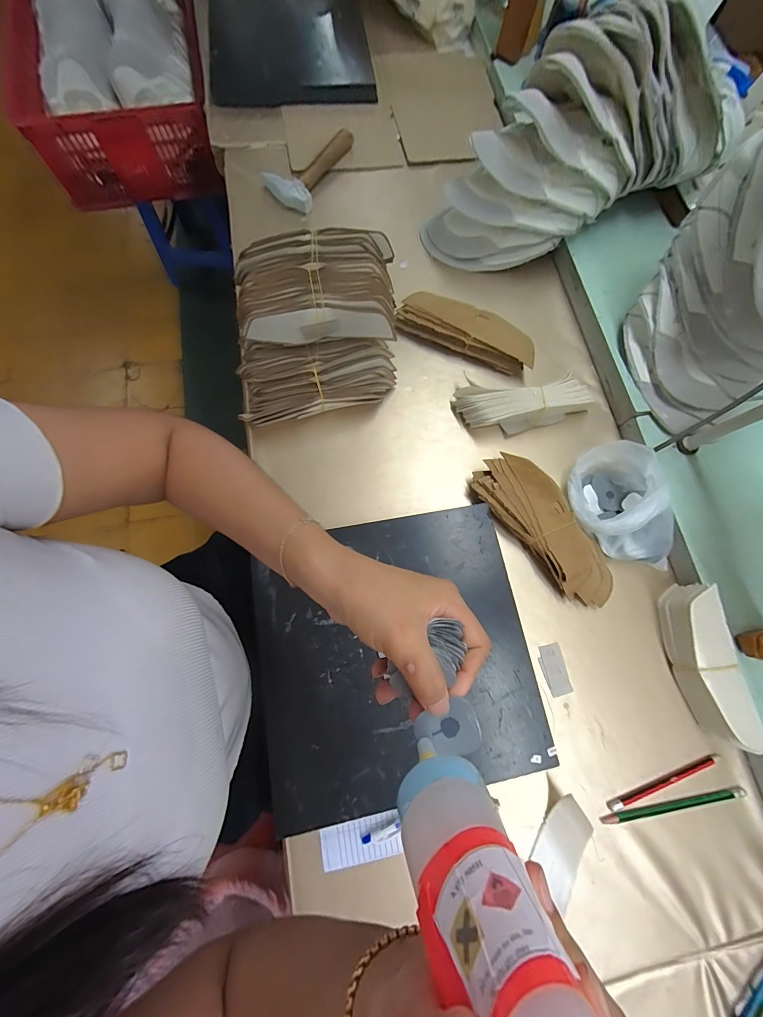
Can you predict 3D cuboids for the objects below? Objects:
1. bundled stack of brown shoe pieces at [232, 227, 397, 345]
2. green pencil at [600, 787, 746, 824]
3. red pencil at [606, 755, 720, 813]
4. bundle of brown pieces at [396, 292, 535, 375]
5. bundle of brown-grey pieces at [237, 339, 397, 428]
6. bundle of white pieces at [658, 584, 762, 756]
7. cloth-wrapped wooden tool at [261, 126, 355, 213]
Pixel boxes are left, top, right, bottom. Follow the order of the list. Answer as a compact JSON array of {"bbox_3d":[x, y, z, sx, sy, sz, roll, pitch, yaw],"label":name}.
[{"bbox_3d":[-0.084,-0.285,0.469,0.205,0.068,0.128,-7,75,-5],"label":"bundled stack of brown shoe pieces"},{"bbox_3d":[0.327,0.331,0.402,0.169,0.004,0.011,-6,75,-5],"label":"green pencil"},{"bbox_3d":[0.321,0.311,0.408,0.144,0.004,0.010,-18,76,-7],"label":"red pencil"},{"bbox_3d":[0.128,-0.264,0.541,0.205,0.038,0.065,24,75,4],"label":"bundle of brown pieces"},{"bbox_3d":[-0.086,-0.170,0.497,0.210,0.062,0.105,-4,75,-4],"label":"bundle of brown-grey pieces"},{"bbox_3d":[0.381,0.182,0.423,0.048,0.047,0.172,-8,75,-5],"label":"bundle of white pieces"},{"bbox_3d":[-0.130,-0.597,0.634,0.089,0.036,0.191,25,75,4],"label":"cloth-wrapped wooden tool"}]

